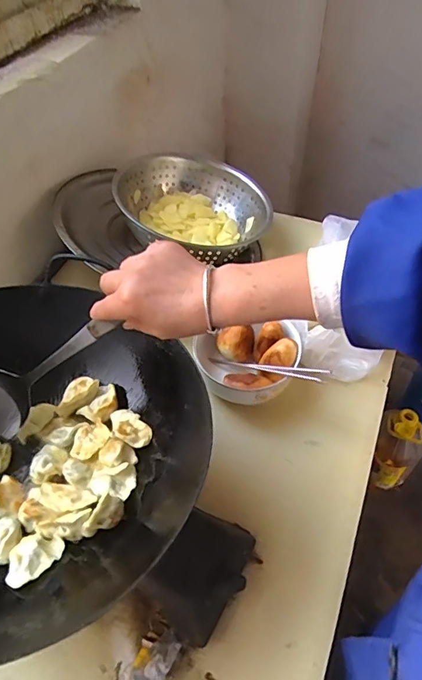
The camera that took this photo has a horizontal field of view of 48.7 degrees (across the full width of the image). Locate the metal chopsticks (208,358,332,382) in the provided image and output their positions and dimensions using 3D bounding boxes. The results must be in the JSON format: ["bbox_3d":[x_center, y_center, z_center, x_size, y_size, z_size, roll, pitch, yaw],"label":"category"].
[{"bbox_3d":[0.089,0.047,0.765,0.223,0.015,0.020,6,47,39],"label":"metal chopsticks"}]

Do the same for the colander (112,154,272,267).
[{"bbox_3d":[-0.030,-0.263,0.969,0.299,0.121,0.291,0,51,1],"label":"colander"}]

